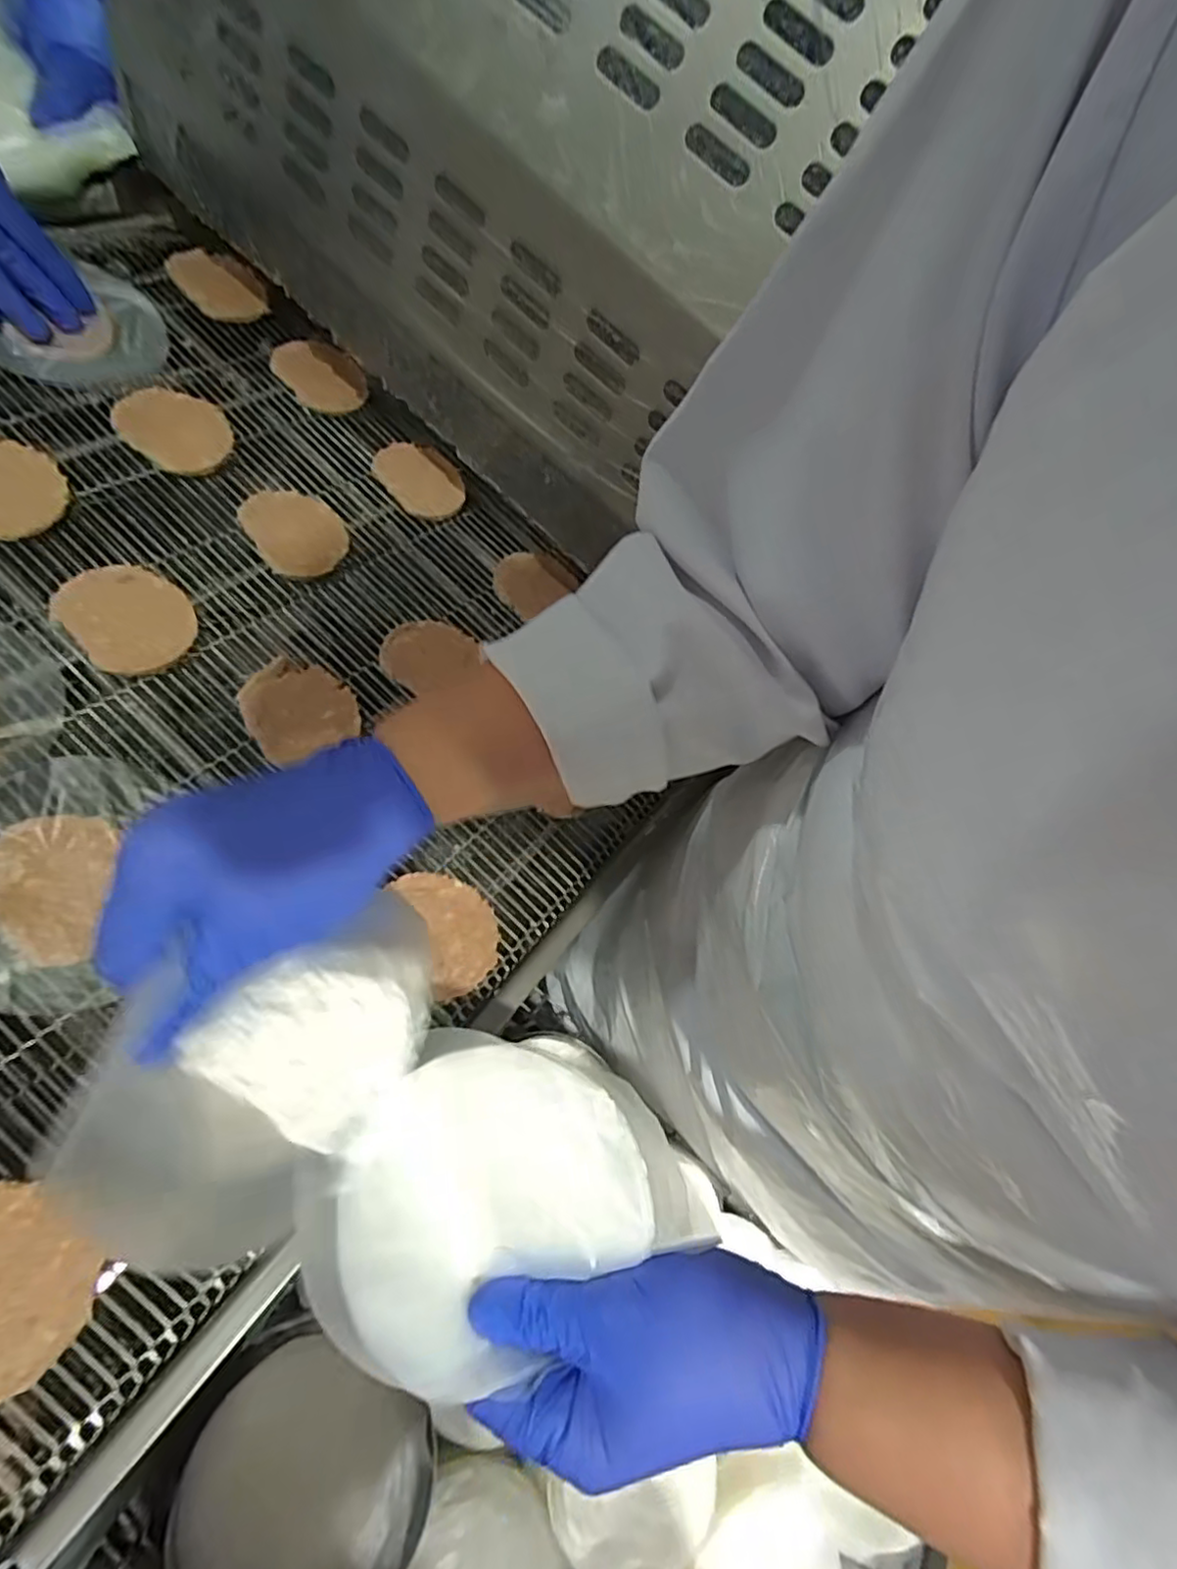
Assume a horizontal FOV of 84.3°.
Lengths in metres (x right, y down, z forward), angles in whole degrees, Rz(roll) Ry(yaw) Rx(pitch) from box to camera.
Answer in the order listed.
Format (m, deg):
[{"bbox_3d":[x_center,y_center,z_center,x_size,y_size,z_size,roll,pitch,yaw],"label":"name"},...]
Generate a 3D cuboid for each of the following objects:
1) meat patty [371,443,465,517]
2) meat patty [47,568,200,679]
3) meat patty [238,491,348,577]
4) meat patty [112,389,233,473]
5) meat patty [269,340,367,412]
[{"bbox_3d":[-0.130,-0.236,0.502,0.060,0.009,0.069,-36,84,-31],"label":"meat patty"},{"bbox_3d":[-0.265,-0.097,0.376,0.069,0.004,0.061,46,60,3],"label":"meat patty"},{"bbox_3d":[-0.197,-0.171,0.441,0.058,0.008,0.070,-32,81,-27],"label":"meat patty"},{"bbox_3d":[-0.280,-0.239,0.440,0.066,0.007,0.062,-2,72,-20],"label":"meat patty"},{"bbox_3d":[-0.207,-0.317,0.505,0.059,0.009,0.063,-29,83,-28],"label":"meat patty"}]

